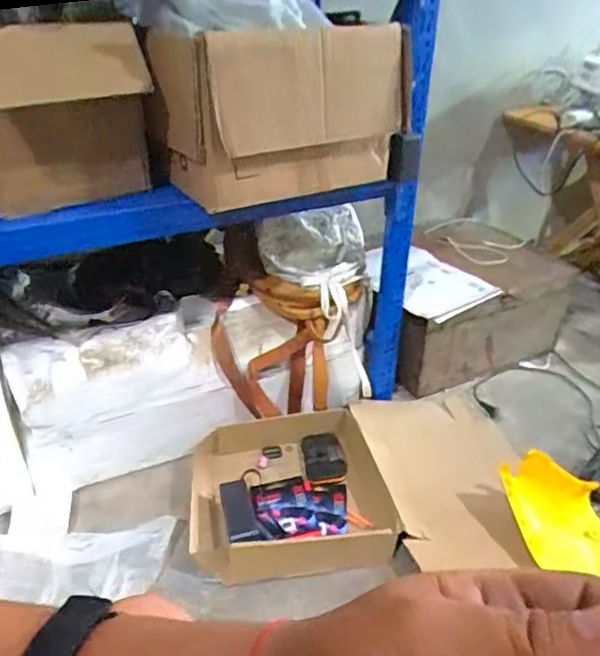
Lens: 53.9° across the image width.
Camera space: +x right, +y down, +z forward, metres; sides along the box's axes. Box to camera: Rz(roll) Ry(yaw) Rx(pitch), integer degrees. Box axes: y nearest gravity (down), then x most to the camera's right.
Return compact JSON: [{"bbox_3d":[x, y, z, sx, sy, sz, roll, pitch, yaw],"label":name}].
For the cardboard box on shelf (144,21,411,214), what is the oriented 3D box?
[{"bbox_3d":[-0.026,-0.327,0.902,0.381,0.227,0.170,-23,39,-31],"label":"cardboard box on shelf"}]

